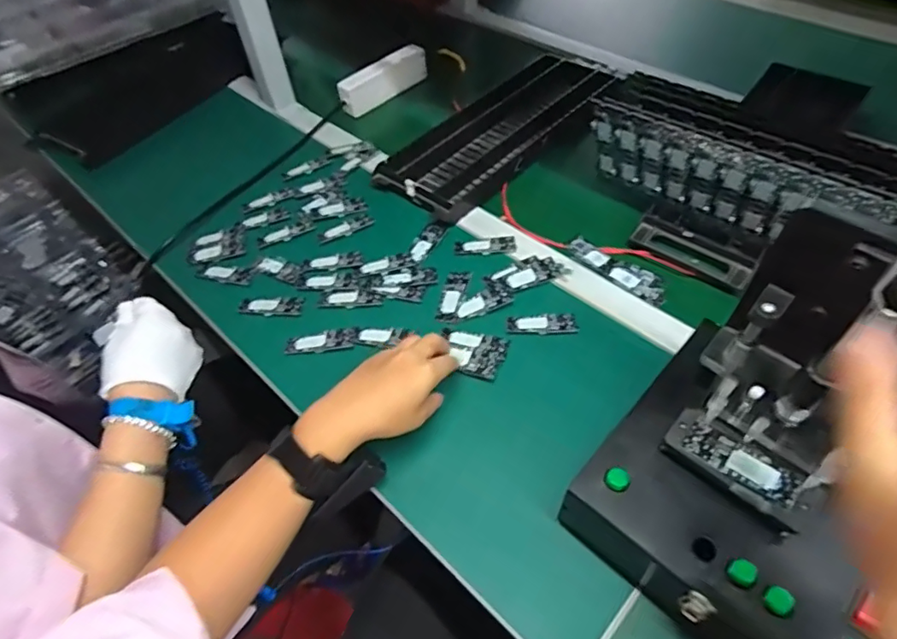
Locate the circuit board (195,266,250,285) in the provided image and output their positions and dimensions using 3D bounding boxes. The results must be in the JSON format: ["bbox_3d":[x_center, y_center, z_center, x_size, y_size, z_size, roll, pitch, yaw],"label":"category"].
[{"bbox_3d":[-0.266,-0.055,0.633,0.066,0.004,0.024,7,54,10],"label":"circuit board"}]

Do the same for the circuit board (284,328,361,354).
[{"bbox_3d":[-0.134,0.024,0.564,0.076,0.004,0.026,-10,53,-3],"label":"circuit board"}]

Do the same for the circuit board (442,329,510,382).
[{"bbox_3d":[0.023,0.035,0.550,0.070,0.009,0.058,14,43,10],"label":"circuit board"}]

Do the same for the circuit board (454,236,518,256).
[{"bbox_3d":[0.044,-0.088,0.637,0.072,0.004,0.026,-6,53,0],"label":"circuit board"}]

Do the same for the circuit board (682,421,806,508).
[{"bbox_3d":[0.201,0.098,0.365,0.073,0.004,0.027,28,60,23],"label":"circuit board"}]

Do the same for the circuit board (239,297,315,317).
[{"bbox_3d":[-0.194,-0.015,0.597,0.082,0.005,0.023,0,53,4],"label":"circuit board"}]

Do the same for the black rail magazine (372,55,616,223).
[{"bbox_3d":[0.091,-0.280,0.762,0.160,0.035,0.405,36,63,27],"label":"black rail magazine"}]

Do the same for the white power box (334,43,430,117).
[{"bbox_3d":[-0.104,-0.395,0.875,0.031,0.054,0.173,33,62,26],"label":"white power box"}]

